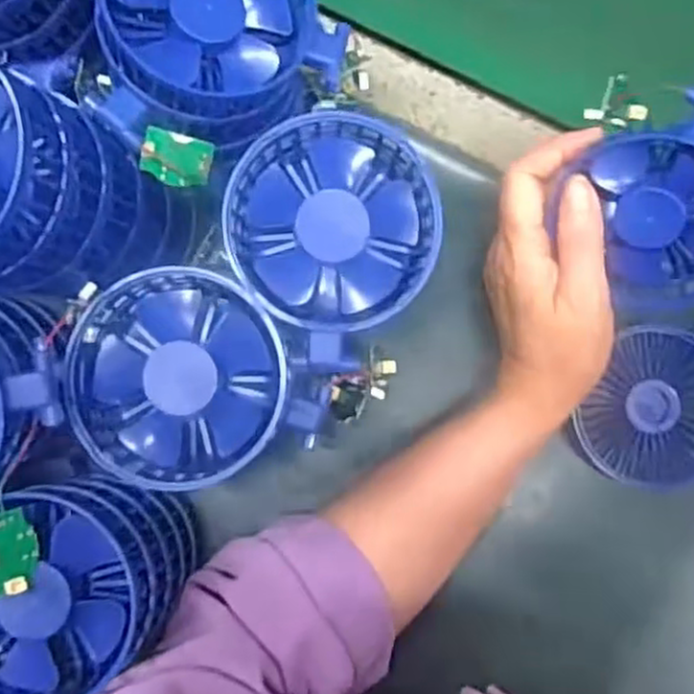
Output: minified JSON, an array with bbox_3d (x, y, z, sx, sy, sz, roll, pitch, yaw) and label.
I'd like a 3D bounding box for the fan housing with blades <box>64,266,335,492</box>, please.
[{"bbox_3d":[-0.068,0.013,0.323,0.099,0.036,0.095,-24,85,-4],"label":"fan housing with blades"}]

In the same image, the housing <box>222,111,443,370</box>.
[{"bbox_3d":[-0.005,-0.053,0.326,0.091,0.026,0.091,0,84,-1],"label":"housing"}]

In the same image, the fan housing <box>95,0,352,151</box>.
[{"bbox_3d":[-0.058,-0.139,0.331,0.089,0.036,0.089,1,88,-17],"label":"fan housing"}]

